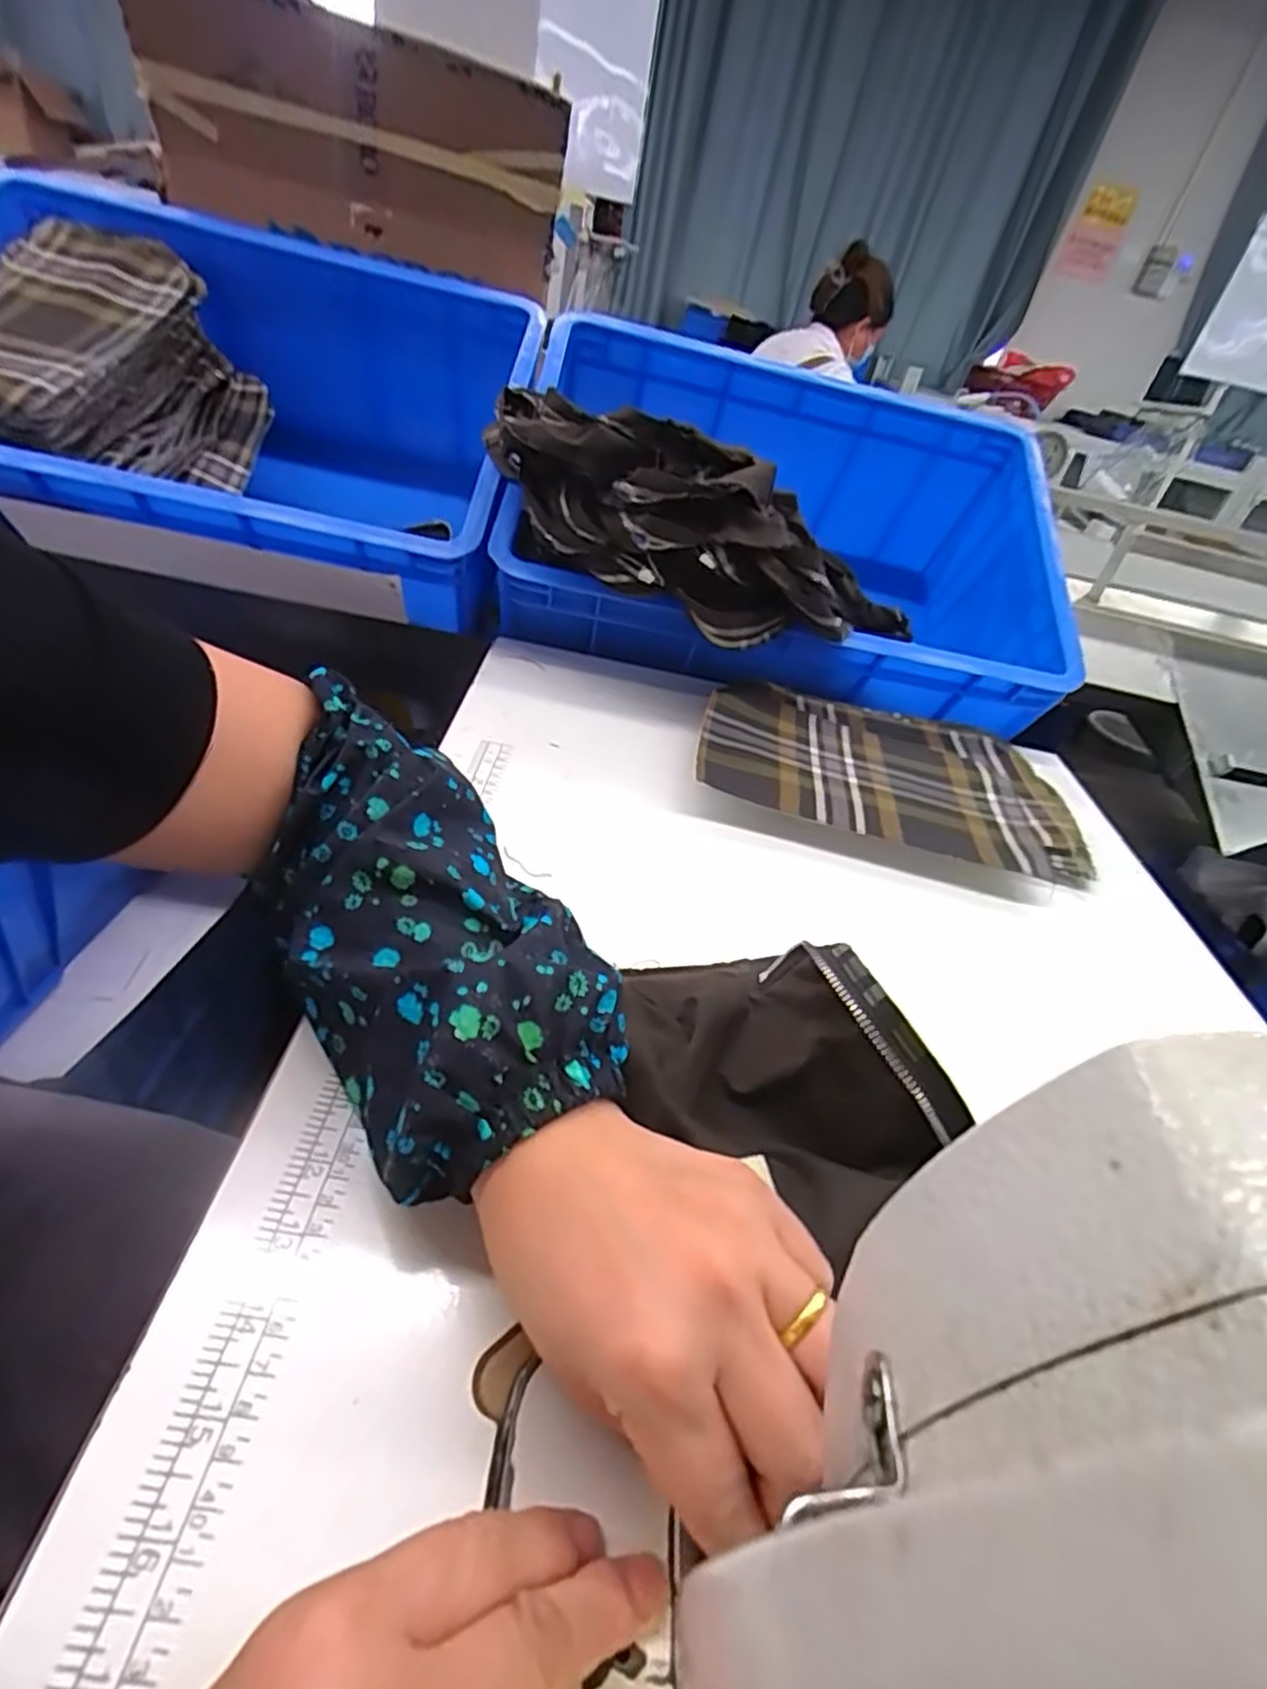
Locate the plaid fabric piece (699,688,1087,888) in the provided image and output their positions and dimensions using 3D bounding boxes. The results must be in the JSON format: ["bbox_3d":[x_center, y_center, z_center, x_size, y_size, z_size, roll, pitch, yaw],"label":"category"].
[{"bbox_3d":[0.199,-0.059,0.563,0.291,0.011,0.195,16,43,-1],"label":"plaid fabric piece"}]

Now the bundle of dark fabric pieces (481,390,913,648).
[{"bbox_3d":[0.026,-0.252,0.565,0.365,0.135,0.127,26,41,1],"label":"bundle of dark fabric pieces"}]

